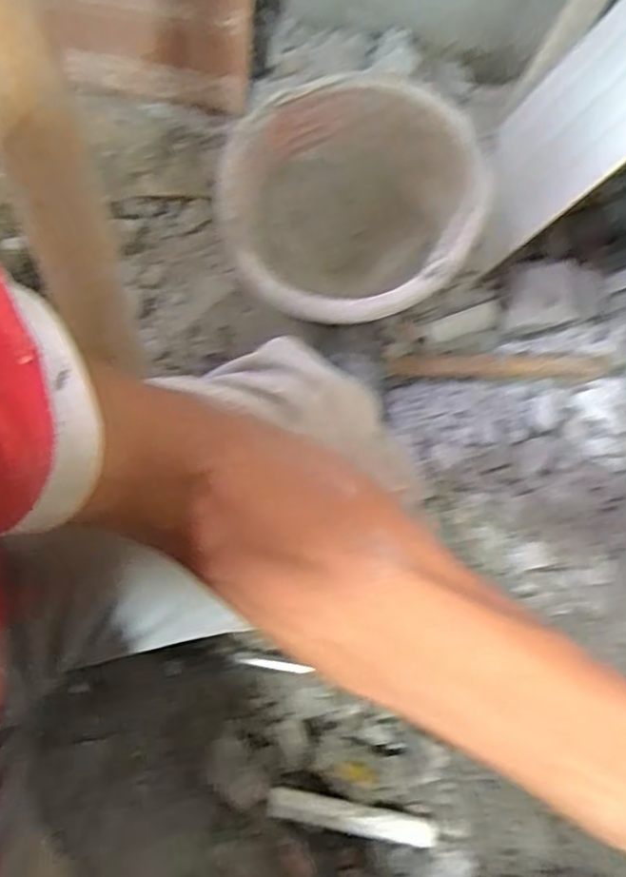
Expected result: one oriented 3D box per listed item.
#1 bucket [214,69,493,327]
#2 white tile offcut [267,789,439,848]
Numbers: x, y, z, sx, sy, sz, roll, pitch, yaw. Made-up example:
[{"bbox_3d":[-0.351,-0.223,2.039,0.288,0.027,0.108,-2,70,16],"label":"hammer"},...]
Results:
[{"bbox_3d":[0.035,-0.209,0.731,0.246,0.166,0.253,7,70,0],"label":"bucket"},{"bbox_3d":[0.036,0.321,0.591,0.150,0.013,0.022,17,70,-11],"label":"white tile offcut"}]

